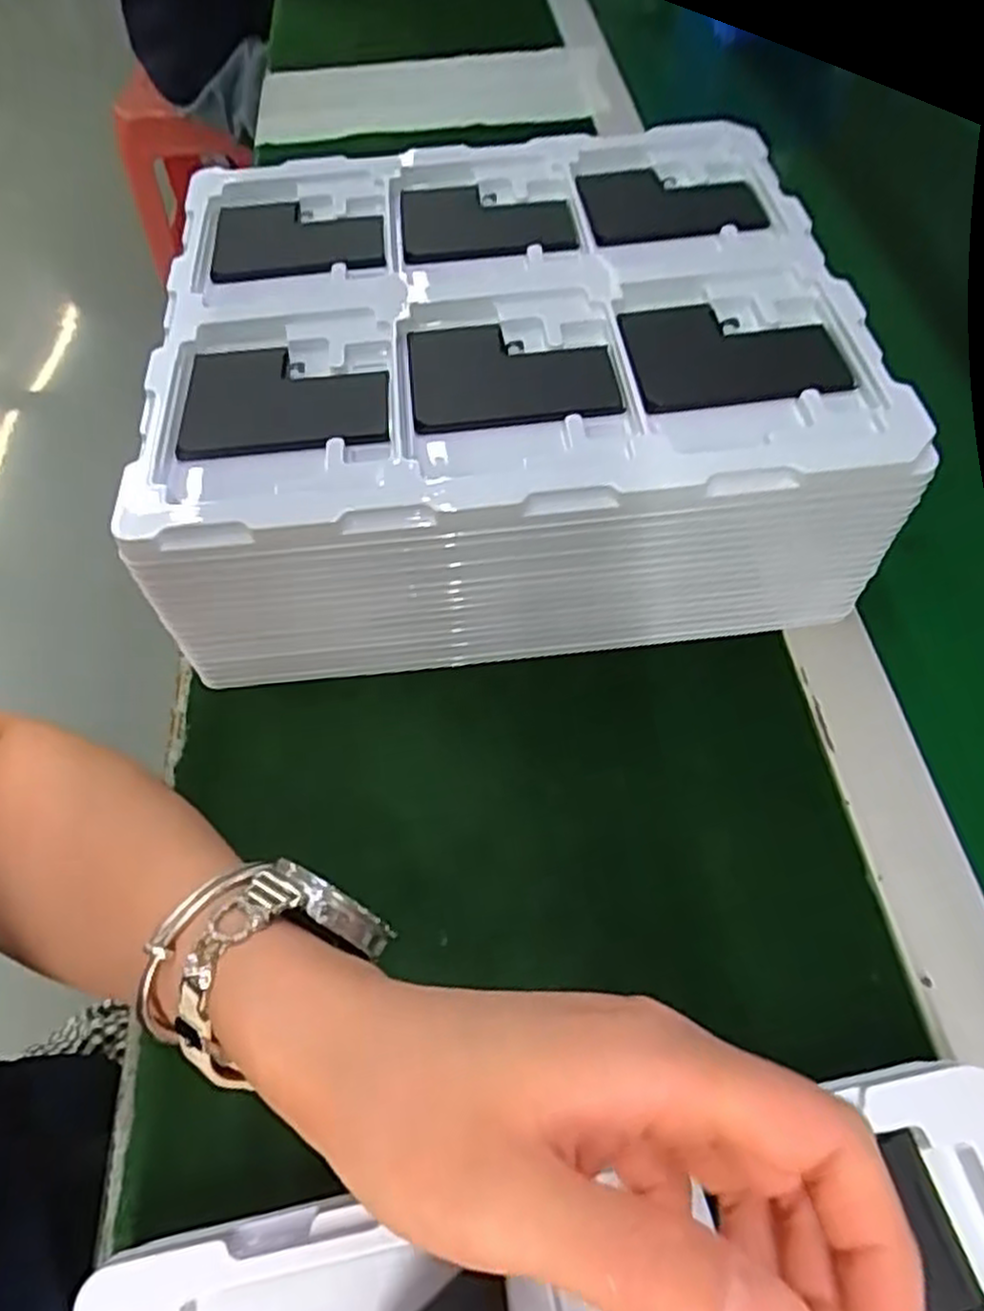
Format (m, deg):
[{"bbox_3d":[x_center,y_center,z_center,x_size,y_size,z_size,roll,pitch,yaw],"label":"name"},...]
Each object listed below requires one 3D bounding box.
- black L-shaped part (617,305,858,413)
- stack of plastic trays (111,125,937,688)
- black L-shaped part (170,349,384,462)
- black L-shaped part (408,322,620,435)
[{"bbox_3d":[0.107,-0.136,0.342,0.090,0.006,0.067,-3,58,2],"label":"black L-shaped part"},{"bbox_3d":[0.003,-0.143,0.404,0.307,0.108,0.272,-6,57,0],"label":"stack of plastic trays"},{"bbox_3d":[-0.091,-0.115,0.341,0.089,0.009,0.071,-6,57,0],"label":"black L-shaped part"},{"bbox_3d":[0.008,-0.125,0.342,0.091,0.008,0.068,-2,58,2],"label":"black L-shaped part"}]

